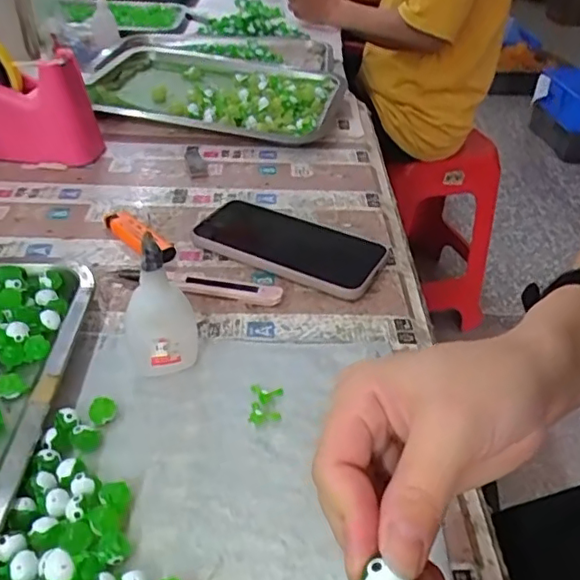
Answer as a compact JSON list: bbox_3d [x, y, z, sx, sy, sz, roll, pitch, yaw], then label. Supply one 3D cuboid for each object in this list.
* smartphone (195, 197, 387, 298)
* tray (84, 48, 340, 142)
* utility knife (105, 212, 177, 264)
[{"bbox_3d":[0.002,-0.041,0.504,0.157,0.015,0.089,19,40,20],"label":"smartphone"},{"bbox_3d":[-0.085,-0.247,0.739,0.285,0.049,0.215,9,37,7],"label":"tray"},{"bbox_3d":[-0.130,-0.047,0.506,0.081,0.011,0.023,31,45,31],"label":"utility knife"}]

